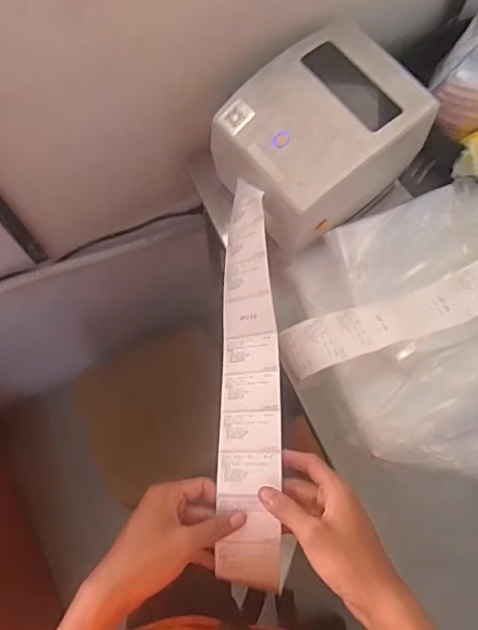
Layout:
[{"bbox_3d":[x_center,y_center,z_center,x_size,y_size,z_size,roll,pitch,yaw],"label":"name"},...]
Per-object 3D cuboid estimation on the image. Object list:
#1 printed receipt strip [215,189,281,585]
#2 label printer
[{"bbox_3d":[0.012,0.050,0.596,0.060,0.041,0.430,0,69,0],"label":"printed receipt strip"},{"bbox_3d":[0.101,-0.217,0.698,0.217,0.140,0.177,-38,75,-11],"label":"label printer"}]

